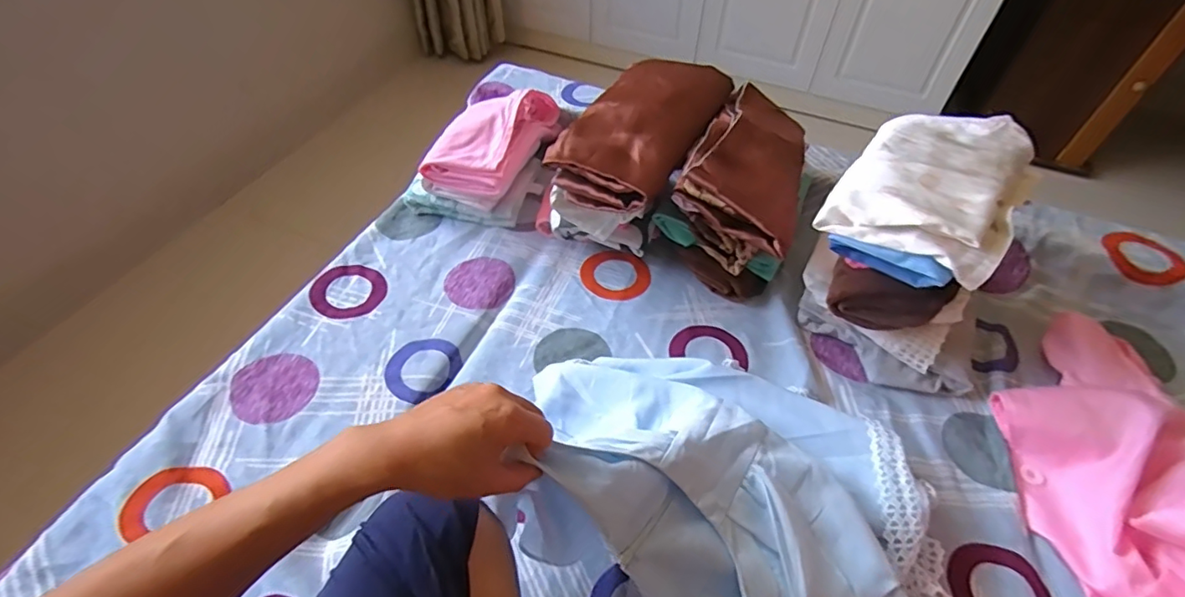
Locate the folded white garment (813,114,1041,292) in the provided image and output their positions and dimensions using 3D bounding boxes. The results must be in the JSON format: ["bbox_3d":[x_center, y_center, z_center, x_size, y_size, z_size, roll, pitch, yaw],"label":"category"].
[{"bbox_3d":[0.376,-0.129,0.604,0.167,0.053,0.222,32,57,22],"label":"folded white garment"}]

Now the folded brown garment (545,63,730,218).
[{"bbox_3d":[0.072,-0.234,0.727,0.156,0.062,0.295,28,55,20],"label":"folded brown garment"}]

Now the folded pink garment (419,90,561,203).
[{"bbox_3d":[-0.144,-0.257,0.847,0.122,0.079,0.263,16,52,11],"label":"folded pink garment"}]

